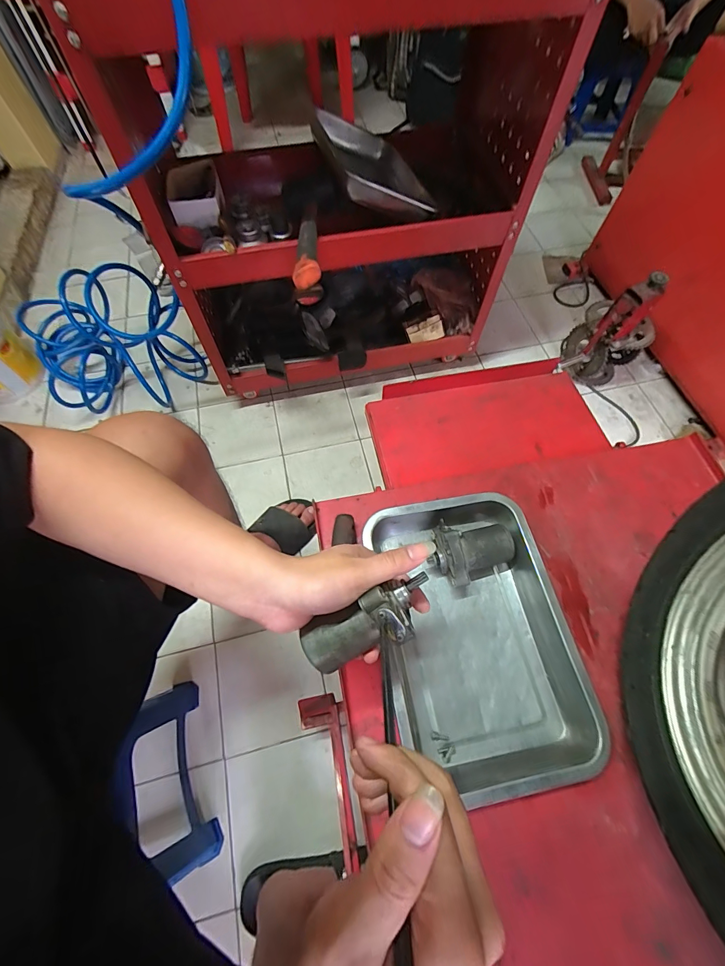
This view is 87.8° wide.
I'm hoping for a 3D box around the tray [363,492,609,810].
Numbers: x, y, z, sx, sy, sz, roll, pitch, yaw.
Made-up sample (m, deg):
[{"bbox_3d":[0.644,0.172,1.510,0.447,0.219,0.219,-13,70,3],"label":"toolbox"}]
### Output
[{"bbox_3d":[0.132,0.170,0.448,0.207,0.054,0.304,-10,65,-5],"label":"tray"}]

